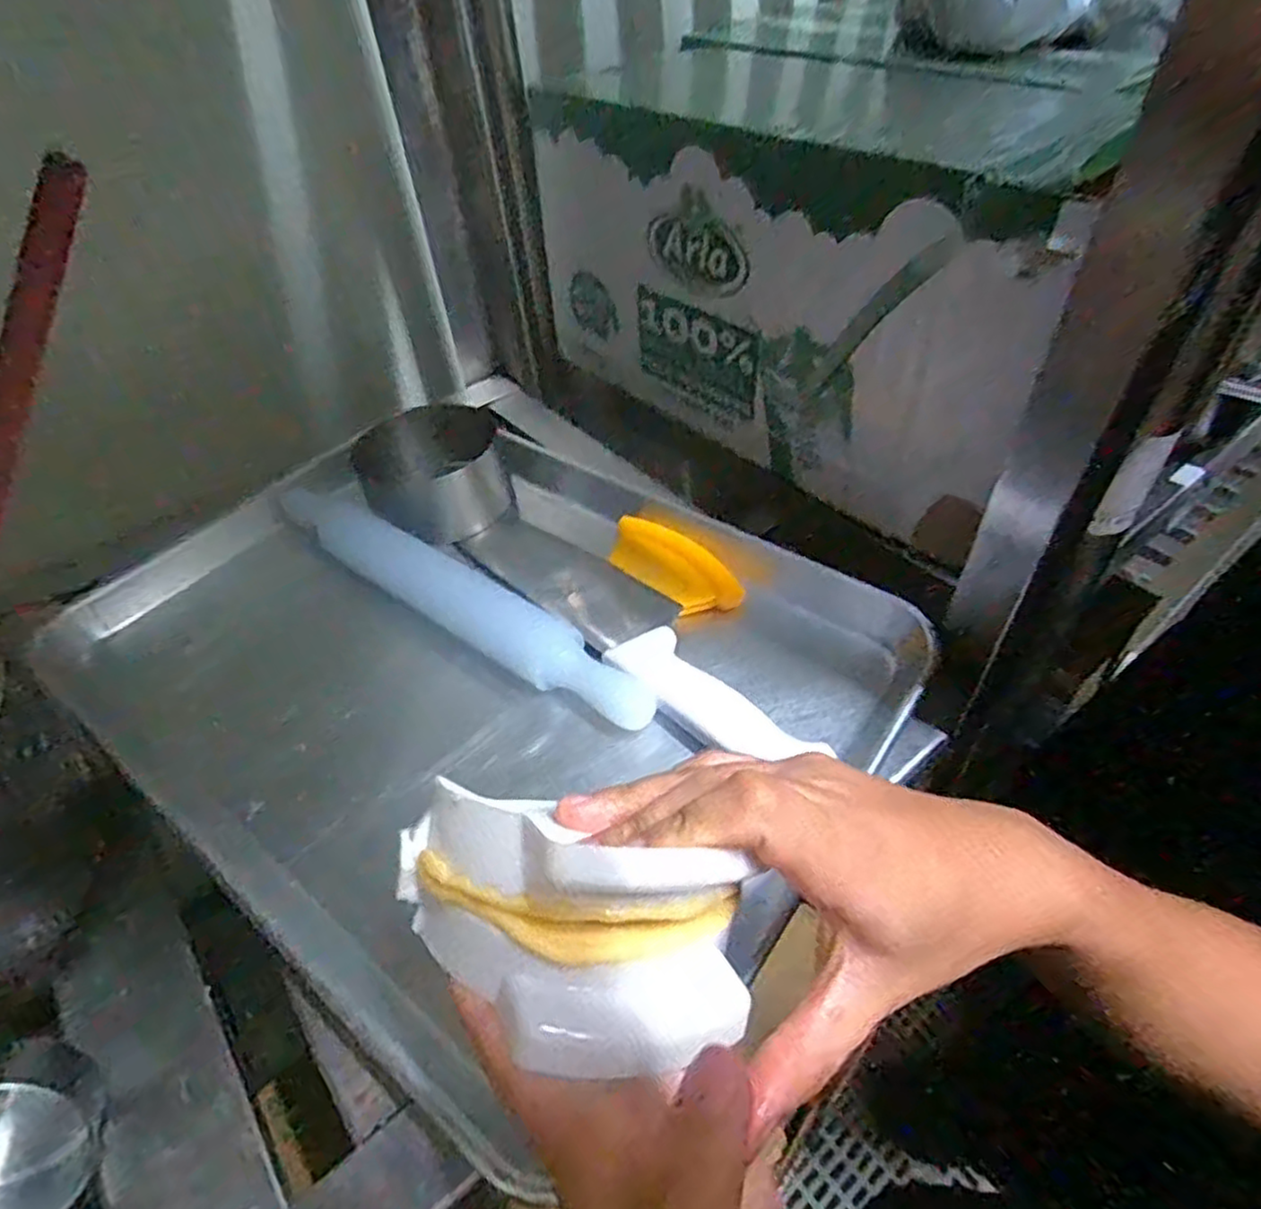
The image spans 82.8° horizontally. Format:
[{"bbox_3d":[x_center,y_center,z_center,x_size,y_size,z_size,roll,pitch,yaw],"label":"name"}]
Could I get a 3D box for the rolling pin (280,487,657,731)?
[{"bbox_3d":[-0.113,-0.005,0.445,0.308,0.030,0.039,26,54,27],"label":"rolling pin"}]

